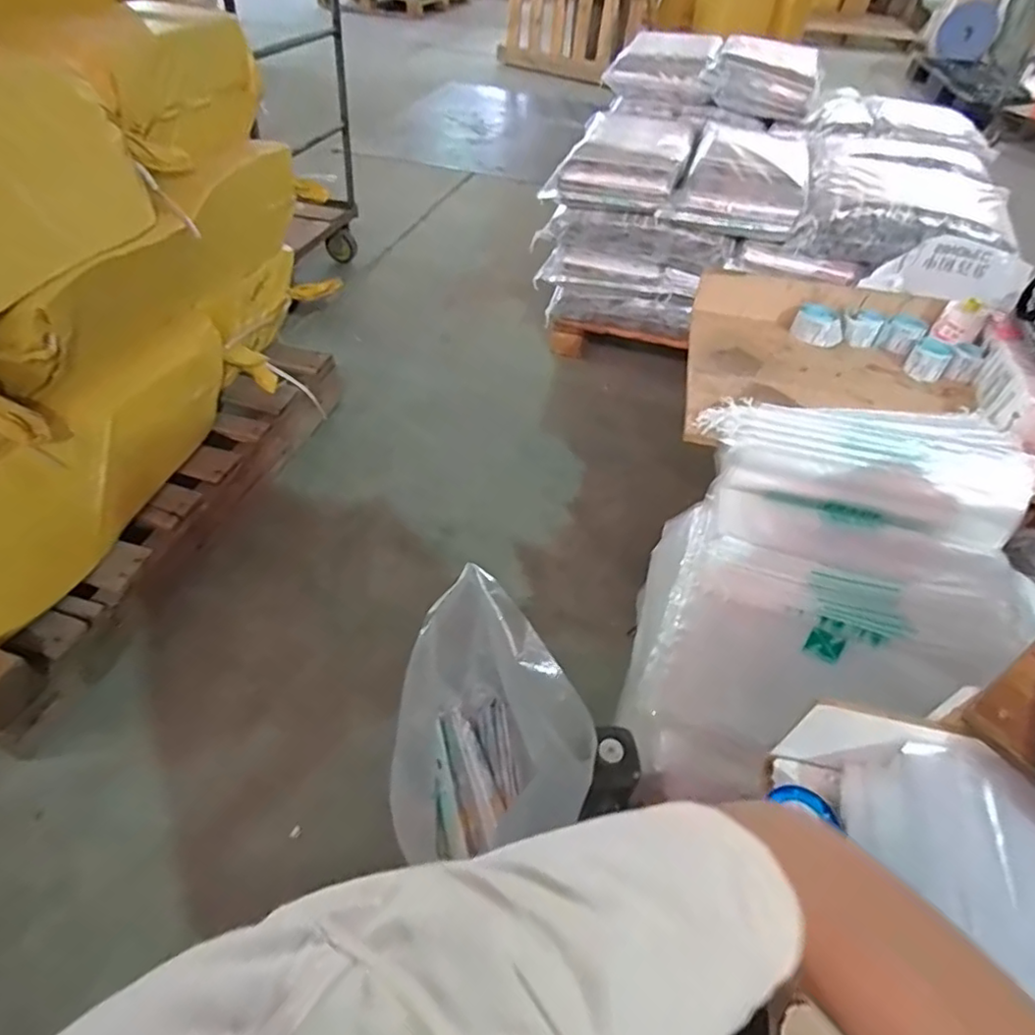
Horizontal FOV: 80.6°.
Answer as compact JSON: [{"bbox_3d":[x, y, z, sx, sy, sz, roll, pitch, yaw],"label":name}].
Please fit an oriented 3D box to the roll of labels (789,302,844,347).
[{"bbox_3d":[0.561,-0.355,1.136,0.093,0.042,0.079,23,51,17],"label":"roll of labels"}]

